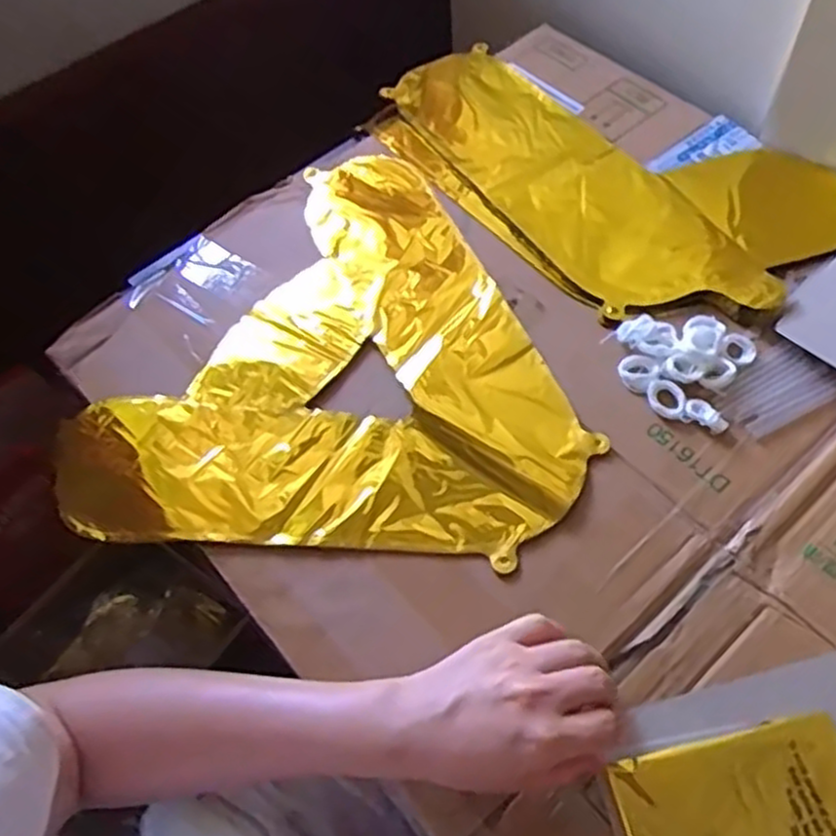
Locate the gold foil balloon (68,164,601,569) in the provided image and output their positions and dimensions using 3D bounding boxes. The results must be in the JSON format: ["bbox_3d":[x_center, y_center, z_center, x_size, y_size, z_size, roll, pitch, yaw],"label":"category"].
[{"bbox_3d":[-0.033,-0.022,0.560,0.318,0.030,0.364,27,65,20],"label":"gold foil balloon"}]

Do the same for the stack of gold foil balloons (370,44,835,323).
[{"bbox_3d":[0.151,-0.226,0.653,0.232,0.015,0.397,-37,63,-17],"label":"stack of gold foil balloons"}]

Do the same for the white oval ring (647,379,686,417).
[{"bbox_3d":[0.172,-0.014,0.528,0.023,0.006,0.027,-35,63,-16],"label":"white oval ring"}]

